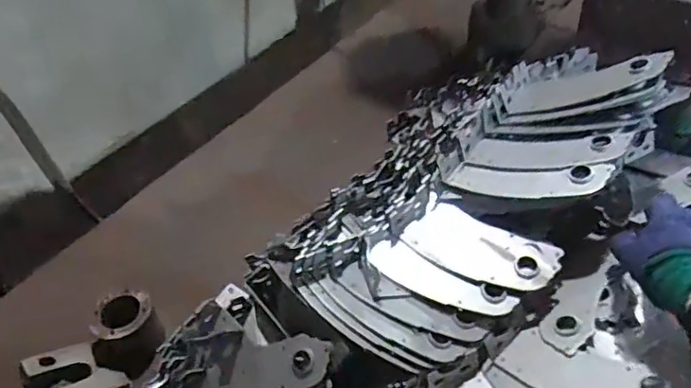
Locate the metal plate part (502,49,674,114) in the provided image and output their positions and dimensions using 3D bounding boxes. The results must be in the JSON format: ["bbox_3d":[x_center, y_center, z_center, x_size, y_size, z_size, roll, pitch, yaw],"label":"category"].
[{"bbox_3d":[0.297,-0.136,0.717,0.188,0.031,0.053,-12,40,32],"label":"metal plate part"}]

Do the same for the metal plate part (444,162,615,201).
[{"bbox_3d":[0.206,-0.015,0.661,0.174,0.013,0.046,1,57,24],"label":"metal plate part"}]

